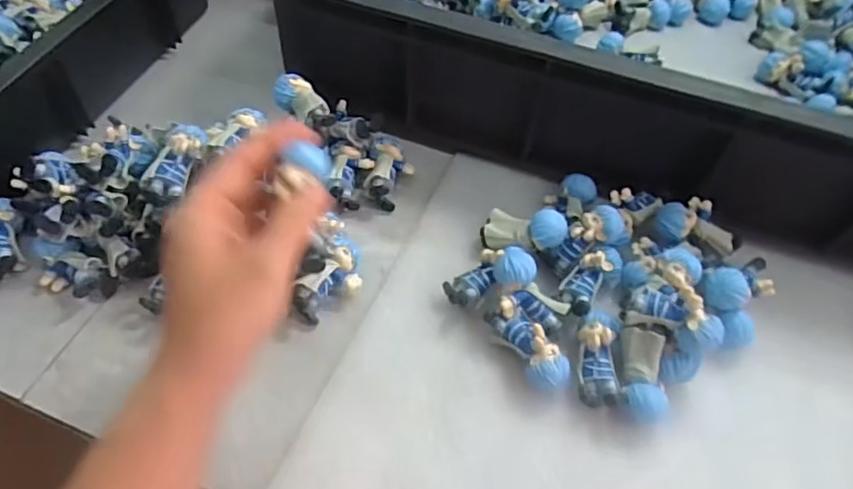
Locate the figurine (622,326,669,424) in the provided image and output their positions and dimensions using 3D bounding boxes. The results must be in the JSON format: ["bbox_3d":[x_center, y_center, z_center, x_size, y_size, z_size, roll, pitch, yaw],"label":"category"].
[{"bbox_3d":[0.136,0.081,0.360,0.029,0.020,0.057,2,74,-2],"label":"figurine"}]

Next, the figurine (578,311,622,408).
[{"bbox_3d":[0.110,0.071,0.365,0.024,0.018,0.061,6,66,1],"label":"figurine"}]

